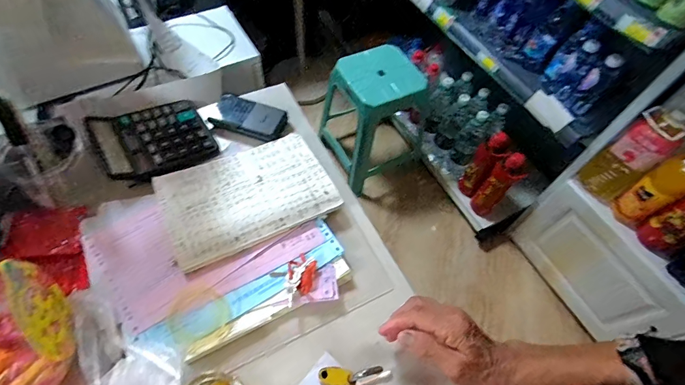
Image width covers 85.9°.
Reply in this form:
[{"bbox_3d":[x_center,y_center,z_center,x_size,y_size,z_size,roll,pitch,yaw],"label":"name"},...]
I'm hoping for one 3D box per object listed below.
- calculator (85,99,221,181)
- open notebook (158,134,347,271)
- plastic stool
[{"bbox_3d":[-0.257,-0.074,0.508,0.140,0.048,0.125,-27,64,-19],"label":"calculator"},{"bbox_3d":[-0.119,-0.003,0.465,0.198,0.023,0.138,-23,63,-17],"label":"open notebook"},{"bbox_3d":[0.131,-0.289,1.400,0.341,0.397,0.330,-22,62,-17],"label":"plastic stool"}]

